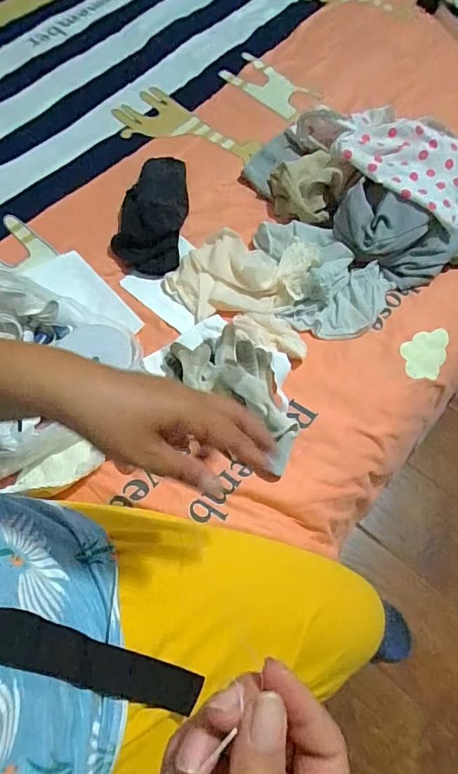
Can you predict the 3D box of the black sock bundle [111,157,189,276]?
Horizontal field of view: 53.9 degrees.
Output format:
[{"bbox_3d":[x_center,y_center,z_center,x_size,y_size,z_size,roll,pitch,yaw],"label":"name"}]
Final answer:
[{"bbox_3d":[-0.116,-0.280,0.700,0.095,0.041,0.218,6,64,1],"label":"black sock bundle"}]

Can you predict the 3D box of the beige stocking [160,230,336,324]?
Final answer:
[{"bbox_3d":[0.024,-0.171,0.663,0.228,0.028,0.137,-6,65,-5],"label":"beige stocking"}]

